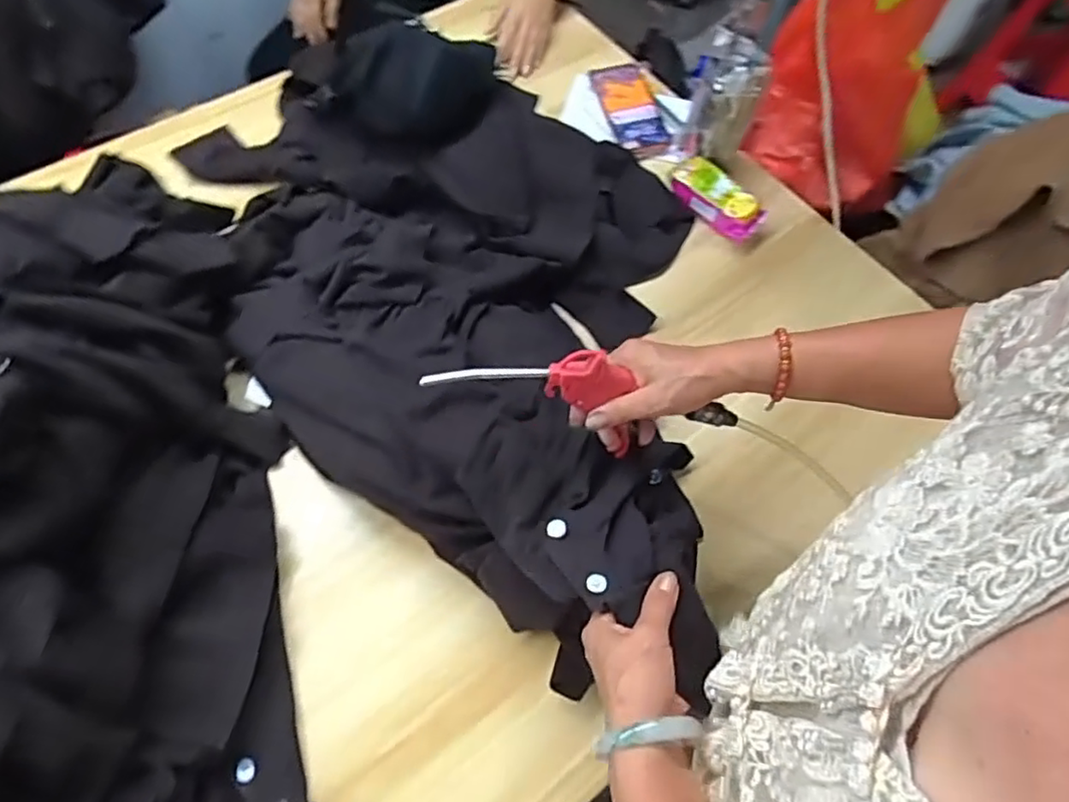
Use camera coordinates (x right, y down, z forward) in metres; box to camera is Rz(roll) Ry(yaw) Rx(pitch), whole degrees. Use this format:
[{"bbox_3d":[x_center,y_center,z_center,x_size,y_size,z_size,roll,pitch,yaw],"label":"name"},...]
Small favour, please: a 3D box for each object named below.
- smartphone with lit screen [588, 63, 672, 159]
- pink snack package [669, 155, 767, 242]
[{"bbox_3d":[0.141,-0.429,0.947,0.077,0.020,0.167,-12,65,-9],"label":"smartphone with lit screen"},{"bbox_3d":[0.243,-0.268,0.857,0.068,0.029,0.128,-38,71,-19],"label":"pink snack package"}]

